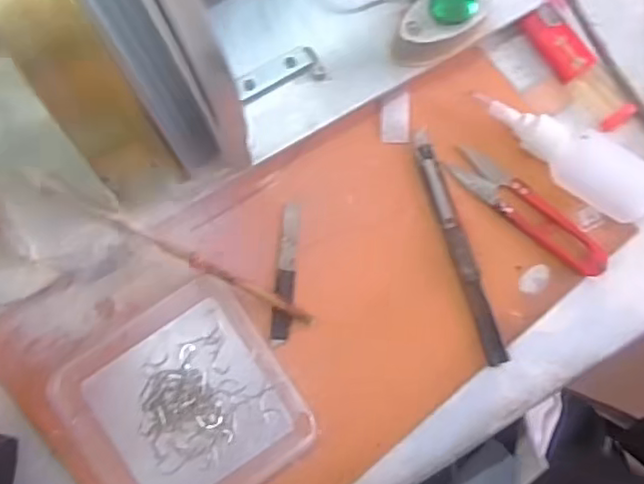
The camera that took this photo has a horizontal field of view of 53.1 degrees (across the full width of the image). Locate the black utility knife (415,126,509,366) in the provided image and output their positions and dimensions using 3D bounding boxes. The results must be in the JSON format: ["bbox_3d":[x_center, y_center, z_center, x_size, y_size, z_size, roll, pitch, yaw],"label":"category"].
[{"bbox_3d":[0.076,0.002,0.359,0.011,0.007,0.136,-18,83,-5],"label":"black utility knife"}]

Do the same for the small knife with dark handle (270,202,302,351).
[{"bbox_3d":[-0.020,0.017,0.357,0.010,0.004,0.079,6,82,-2],"label":"small knife with dark handle"}]

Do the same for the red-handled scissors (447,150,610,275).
[{"bbox_3d":[0.117,-0.018,0.363,0.100,0.010,0.022,38,82,3],"label":"red-handled scissors"}]

